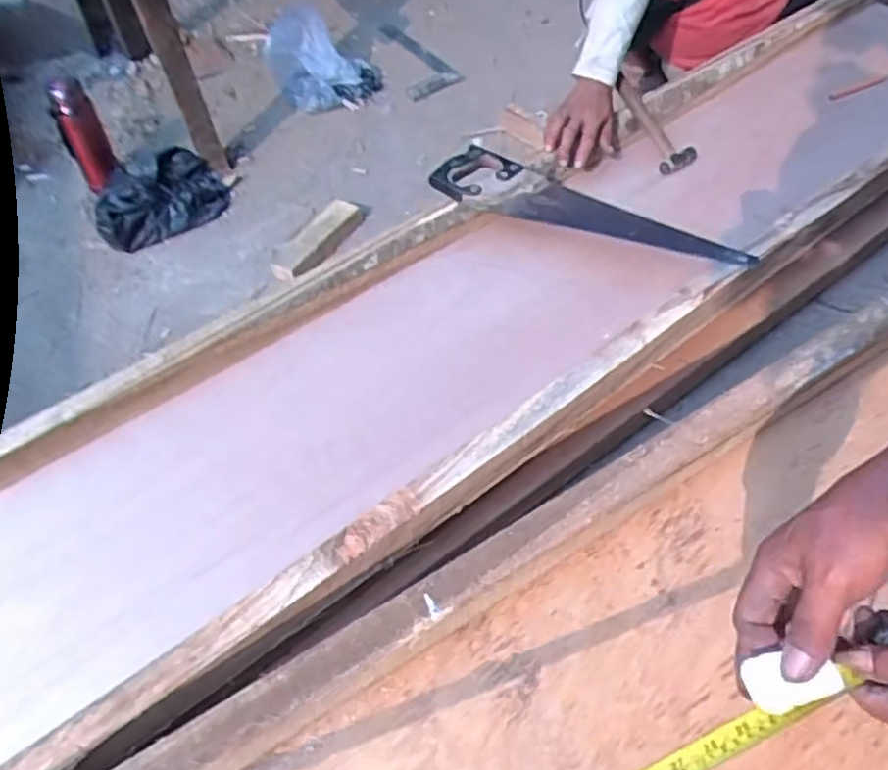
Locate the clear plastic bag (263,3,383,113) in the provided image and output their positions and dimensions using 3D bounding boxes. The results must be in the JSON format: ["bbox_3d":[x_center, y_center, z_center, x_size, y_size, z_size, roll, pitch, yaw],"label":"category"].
[{"bbox_3d":[-0.296,-0.786,1.729,0.263,0.184,0.137,-3,52,-3],"label":"clear plastic bag"}]

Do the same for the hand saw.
[{"bbox_3d":[0.221,-0.278,1.107,0.488,0.024,0.099,16,70,12],"label":"hand saw"}]

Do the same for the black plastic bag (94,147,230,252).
[{"bbox_3d":[-0.598,-0.394,1.492,0.268,0.074,0.223,-34,59,-21],"label":"black plastic bag"}]

